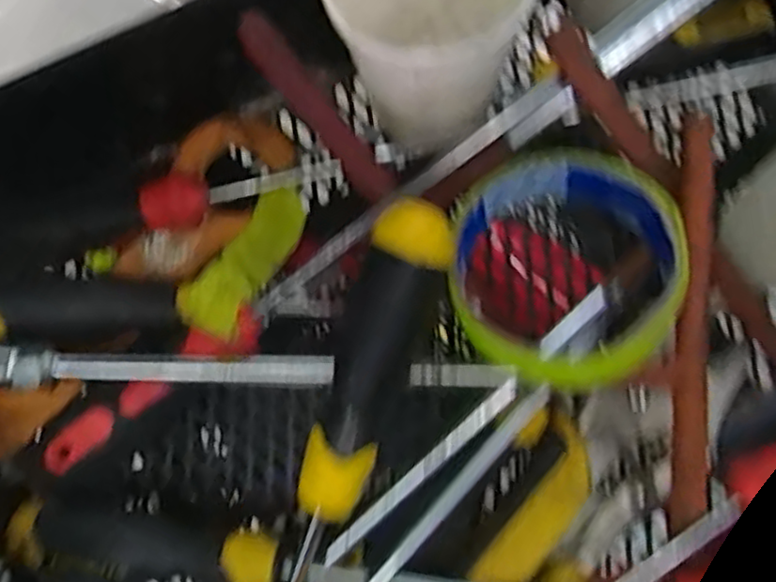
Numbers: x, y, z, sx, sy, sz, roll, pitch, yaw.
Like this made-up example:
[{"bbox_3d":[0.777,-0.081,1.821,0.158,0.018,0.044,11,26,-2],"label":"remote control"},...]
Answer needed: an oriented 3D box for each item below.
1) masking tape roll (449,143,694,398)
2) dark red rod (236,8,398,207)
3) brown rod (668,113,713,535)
[{"bbox_3d":[0.064,-0.008,0.255,0.083,0.045,0.089,0,78,0],"label":"masking tape roll"},{"bbox_3d":[-0.028,-0.070,0.263,0.013,0.009,0.084,-41,101,-8],"label":"dark red rod"},{"bbox_3d":[0.115,0.014,0.255,0.012,0.012,0.154,-1,96,0],"label":"brown rod"}]

